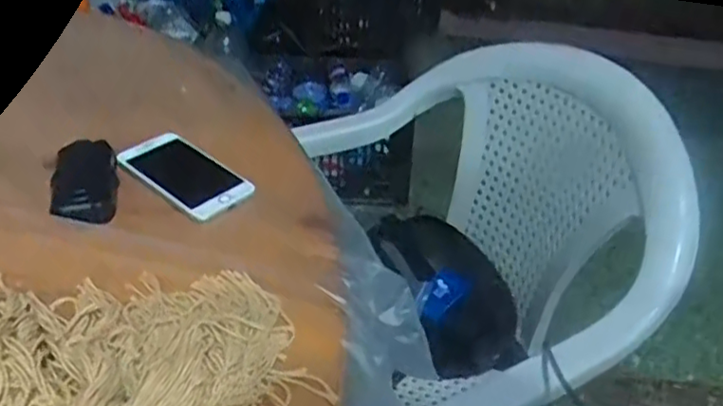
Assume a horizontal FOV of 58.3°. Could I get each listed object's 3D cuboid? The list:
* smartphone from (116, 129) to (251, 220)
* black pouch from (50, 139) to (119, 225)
[{"bbox_3d":[-0.158,-0.027,0.585,0.129,0.010,0.068,30,46,32],"label":"smartphone"},{"bbox_3d":[-0.240,-0.021,0.561,0.051,0.029,0.099,-8,39,-13],"label":"black pouch"}]

